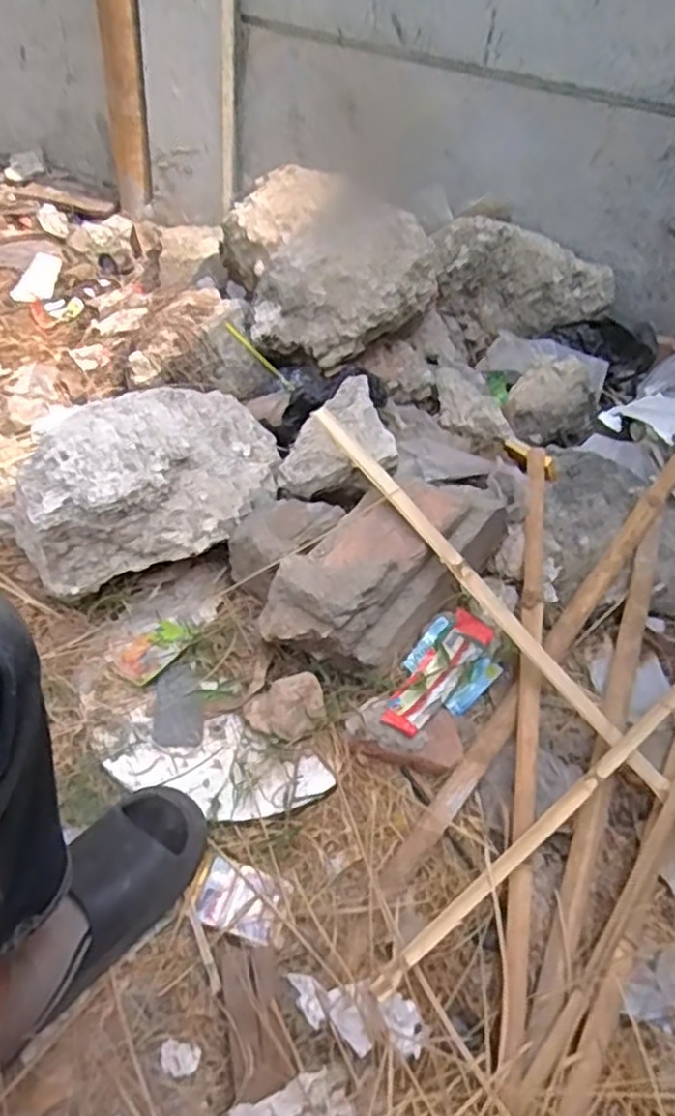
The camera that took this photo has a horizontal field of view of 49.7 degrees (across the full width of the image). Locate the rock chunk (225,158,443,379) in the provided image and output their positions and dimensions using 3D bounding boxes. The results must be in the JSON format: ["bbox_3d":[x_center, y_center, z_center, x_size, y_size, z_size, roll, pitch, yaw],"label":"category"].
[{"bbox_3d":[-0.060,-0.503,1.226,0.398,0.179,0.270,38,54,25],"label":"rock chunk"}]

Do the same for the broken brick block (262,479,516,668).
[{"bbox_3d":[0.073,0.005,0.963,0.155,0.130,0.373,34,53,23],"label":"broken brick block"}]

